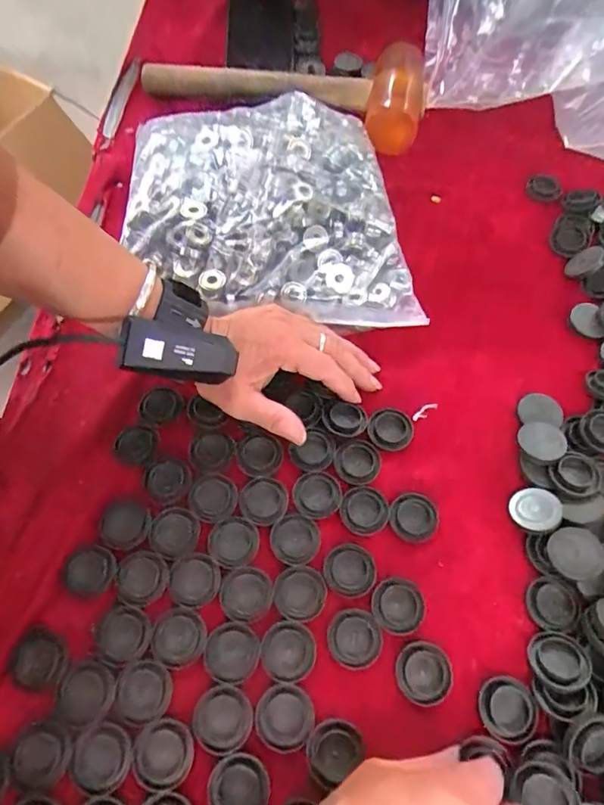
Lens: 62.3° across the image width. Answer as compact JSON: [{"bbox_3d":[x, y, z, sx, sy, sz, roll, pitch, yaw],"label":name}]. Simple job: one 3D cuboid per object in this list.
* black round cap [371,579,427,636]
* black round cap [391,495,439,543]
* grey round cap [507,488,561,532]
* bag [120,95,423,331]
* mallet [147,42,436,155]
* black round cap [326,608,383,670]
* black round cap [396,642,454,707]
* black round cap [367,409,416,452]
[{"bbox_3d":[0.060,0.127,0.312,0.032,0.004,0.032,1,65,-1],"label":"black round cap"},{"bbox_3d":[0.076,0.078,0.339,0.031,0.004,0.033,1,65,-1],"label":"black round cap"},{"bbox_3d":[0.159,0.074,0.341,0.032,0.008,0.032,-10,56,15],"label":"grey round cap"},{"bbox_3d":[-0.035,-0.168,0.427,0.216,0.041,0.249,-7,65,-5],"label":"bag"},{"bbox_3d":[-0.024,-0.328,0.512,0.297,0.047,0.111,10,65,3],"label":"mallet"},{"bbox_3d":[0.032,0.143,0.303,0.033,0.004,0.032,1,65,-1],"label":"black round cap"},{"bbox_3d":[0.073,0.161,0.296,0.033,0.004,0.033,1,65,-1],"label":"black round cap"},{"bbox_3d":[0.065,0.019,0.369,0.032,0.004,0.033,1,65,-1],"label":"black round cap"}]

